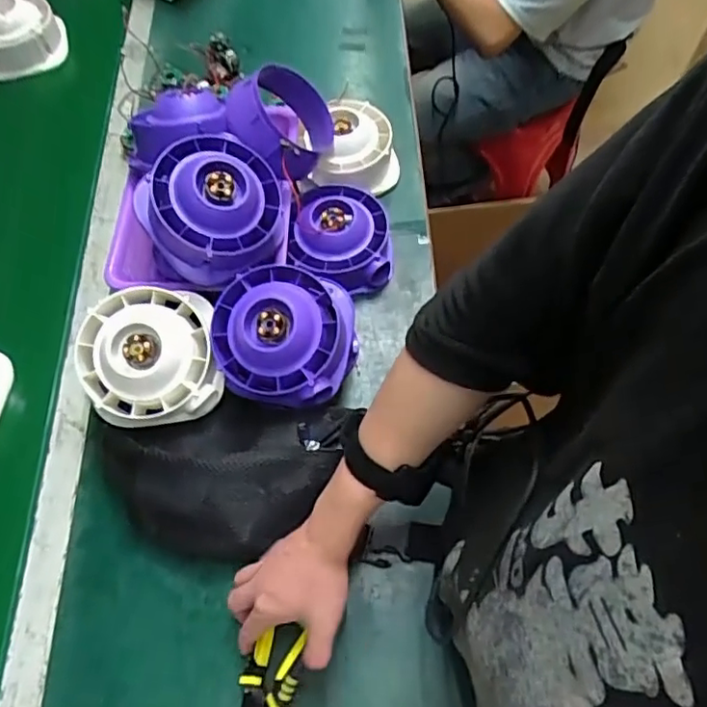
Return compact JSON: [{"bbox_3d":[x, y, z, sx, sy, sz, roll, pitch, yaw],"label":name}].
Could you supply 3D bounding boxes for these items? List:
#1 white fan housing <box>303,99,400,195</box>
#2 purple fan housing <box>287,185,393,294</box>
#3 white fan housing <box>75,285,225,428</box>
[{"bbox_3d":[-0.005,-0.271,0.797,0.122,0.064,0.132,-7,64,-3],"label":"white fan housing"},{"bbox_3d":[-0.015,-0.146,0.730,0.118,0.058,0.131,1,64,1],"label":"purple fan housing"},{"bbox_3d":[-0.208,0.004,0.621,0.138,0.075,0.138,0,87,-4],"label":"white fan housing"}]

